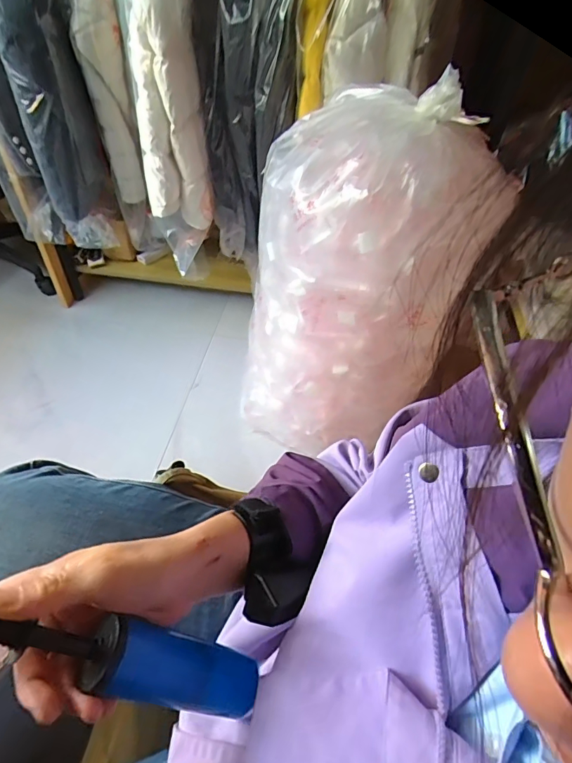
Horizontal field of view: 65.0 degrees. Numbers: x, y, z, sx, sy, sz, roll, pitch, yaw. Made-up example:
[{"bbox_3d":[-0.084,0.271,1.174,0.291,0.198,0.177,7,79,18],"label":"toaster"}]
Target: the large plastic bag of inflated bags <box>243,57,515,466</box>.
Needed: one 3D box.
[{"bbox_3d":[0.121,-0.161,0.882,0.385,0.629,0.291,7,46,2],"label":"large plastic bag of inflated bags"}]

